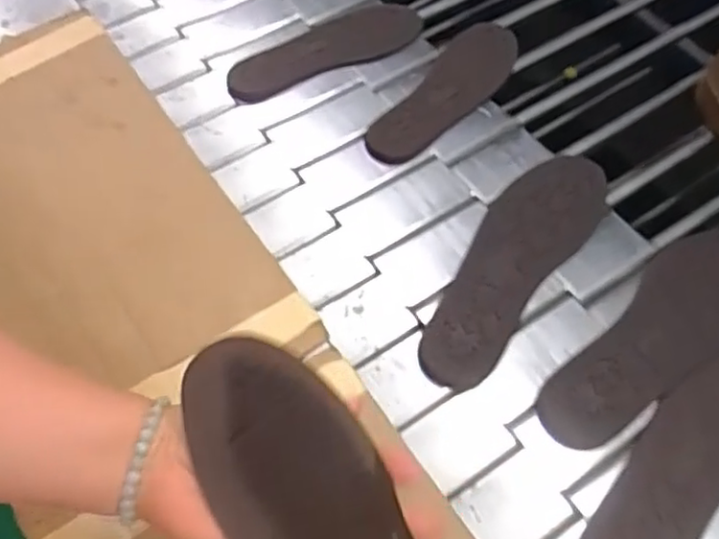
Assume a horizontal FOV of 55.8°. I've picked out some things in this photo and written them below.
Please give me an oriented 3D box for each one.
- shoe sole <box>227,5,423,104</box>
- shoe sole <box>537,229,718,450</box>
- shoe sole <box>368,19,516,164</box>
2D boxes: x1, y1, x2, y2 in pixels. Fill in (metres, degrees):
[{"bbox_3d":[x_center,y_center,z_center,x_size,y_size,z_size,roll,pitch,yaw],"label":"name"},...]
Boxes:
[{"bbox_3d":[-0.039,-0.247,0.762,0.229,0.014,0.083,-24,60,-9],"label":"shoe sole"},{"bbox_3d":[0.255,0.053,0.569,0.084,0.014,0.255,38,70,23],"label":"shoe sole"},{"bbox_3d":[0.092,-0.187,0.721,0.076,0.010,0.213,36,71,17],"label":"shoe sole"}]

